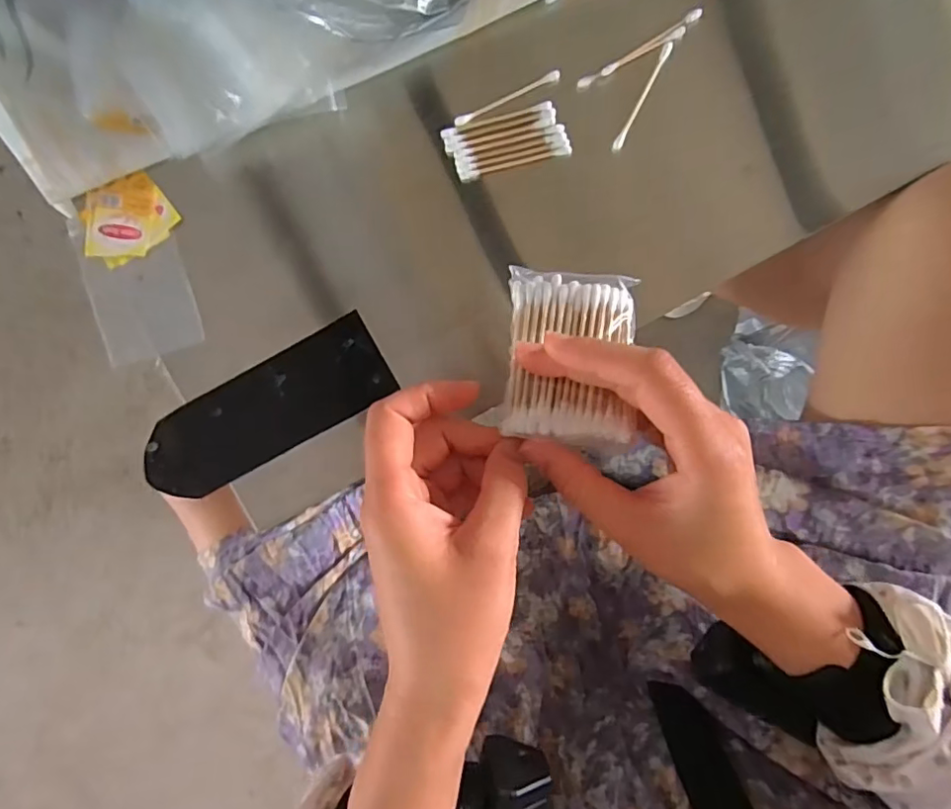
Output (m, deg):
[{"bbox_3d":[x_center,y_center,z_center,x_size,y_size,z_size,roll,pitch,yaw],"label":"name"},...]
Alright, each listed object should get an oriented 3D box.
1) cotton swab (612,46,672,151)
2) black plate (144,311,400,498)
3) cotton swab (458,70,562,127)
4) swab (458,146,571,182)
[{"bbox_3d":[0.104,-0.192,0.346,0.006,0.004,0.070,29,97,2],"label":"cotton swab"},{"bbox_3d":[-0.142,0.006,0.373,0.175,0.004,0.061,-28,93,4],"label":"black plate"},{"bbox_3d":[0.020,-0.191,0.349,0.070,0.006,0.008,-26,92,6],"label":"cotton swab"},{"bbox_3d":[0.026,-0.153,0.354,0.072,0.005,0.006,-12,94,6],"label":"swab"}]

